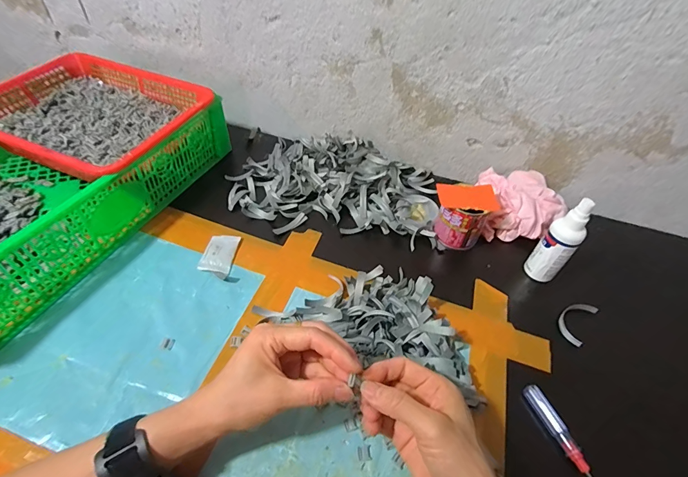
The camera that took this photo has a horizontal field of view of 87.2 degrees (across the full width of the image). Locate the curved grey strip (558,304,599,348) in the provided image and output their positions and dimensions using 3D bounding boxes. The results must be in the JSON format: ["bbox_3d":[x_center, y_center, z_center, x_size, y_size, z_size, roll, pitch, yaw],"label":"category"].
[{"bbox_3d":[0.290,0.104,0.454,0.033,0.012,0.073,35,53,25],"label":"curved grey strip"}]

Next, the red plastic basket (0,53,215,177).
[{"bbox_3d":[-0.378,-0.183,0.556,0.300,0.070,0.253,18,48,12],"label":"red plastic basket"}]

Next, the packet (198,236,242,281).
[{"bbox_3d":[-0.166,0.022,0.482,0.039,0.010,0.072,5,46,0],"label":"packet"}]

